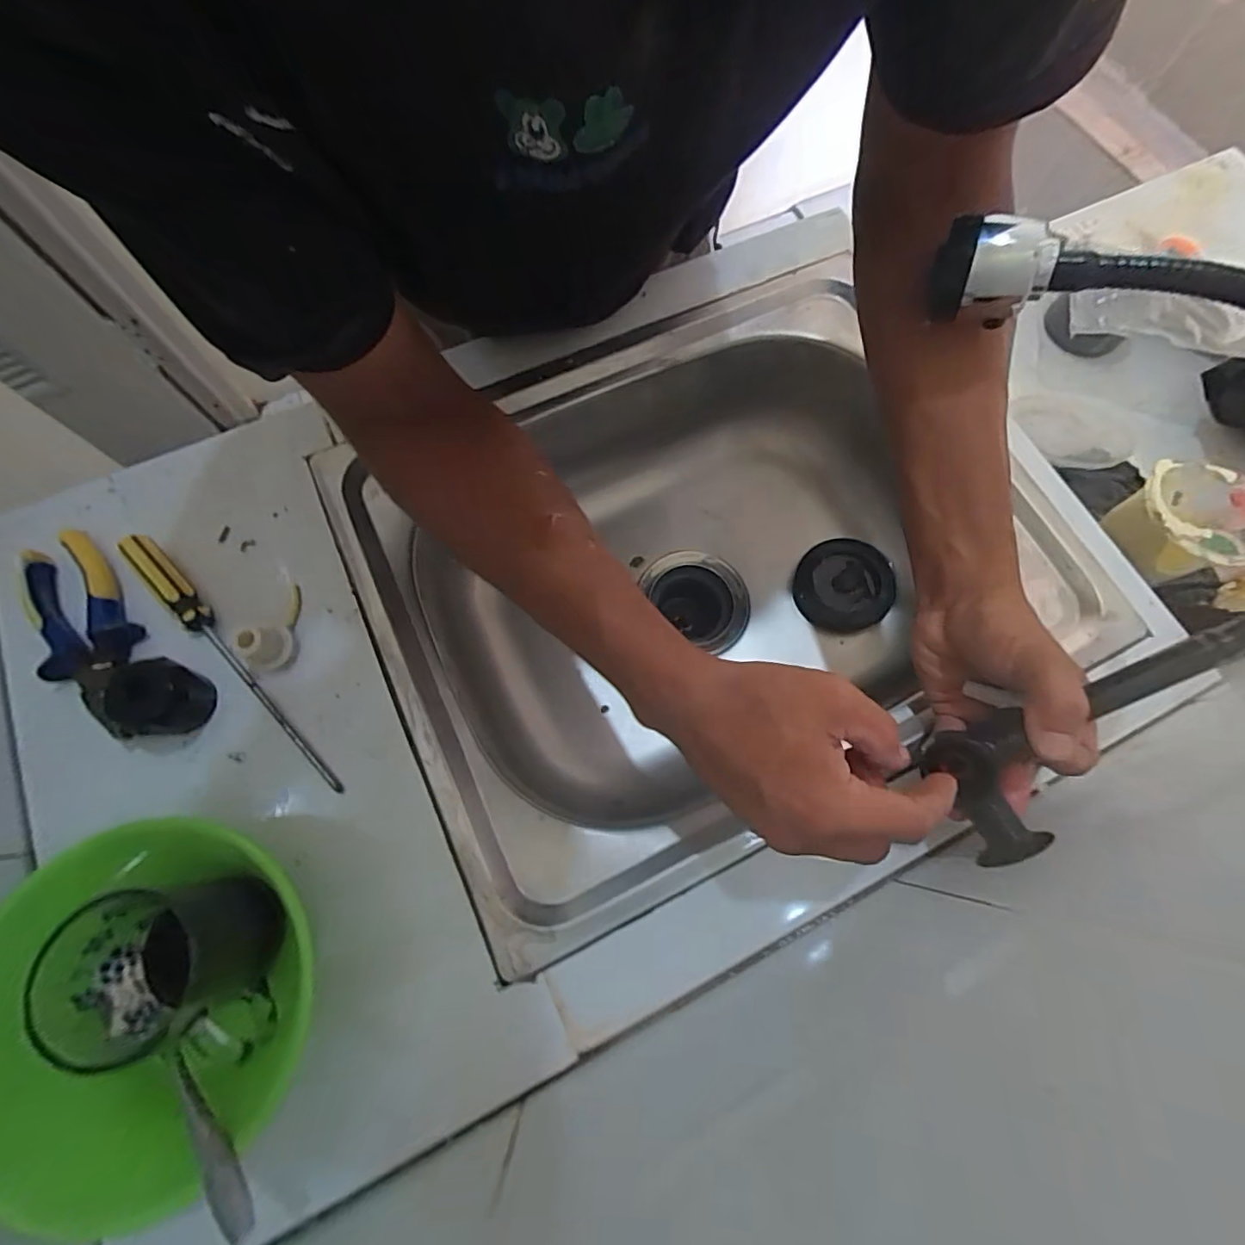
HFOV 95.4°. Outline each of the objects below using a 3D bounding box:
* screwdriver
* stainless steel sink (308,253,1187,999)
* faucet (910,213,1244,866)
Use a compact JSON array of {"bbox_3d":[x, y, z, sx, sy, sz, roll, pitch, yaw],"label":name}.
[{"bbox_3d":[-0.261,0.023,0.373,0.016,0.019,0.231,-42,78,-14],"label":"screwdriver"},{"bbox_3d":[0.064,-0.038,0.489,0.498,0.145,0.397,-24,74,-9],"label":"stainless steel sink"},{"bbox_3d":[0.255,-0.041,0.293,0.171,0.145,0.312,1,72,-1],"label":"faucet"}]

